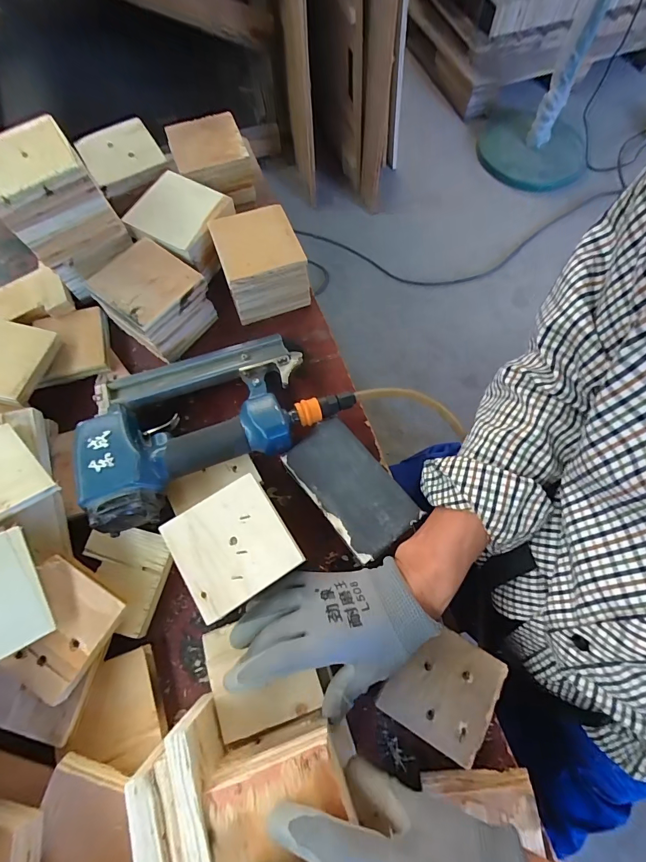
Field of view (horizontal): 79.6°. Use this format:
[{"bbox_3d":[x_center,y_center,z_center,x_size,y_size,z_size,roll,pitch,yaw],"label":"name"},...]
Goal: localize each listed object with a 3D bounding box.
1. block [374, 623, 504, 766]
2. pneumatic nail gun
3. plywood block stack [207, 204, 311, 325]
[{"bbox_3d":[0.108,0.227,0.345,0.086,0.008,0.087,30,73,10],"label":"block"},{"bbox_3d":[-0.106,-0.024,0.390,0.260,0.062,0.159,-22,71,-8],"label":"pneumatic nail gun"},{"bbox_3d":[-0.073,-0.196,0.457,0.089,0.079,0.087,-19,71,-7],"label":"plywood block stack"}]

